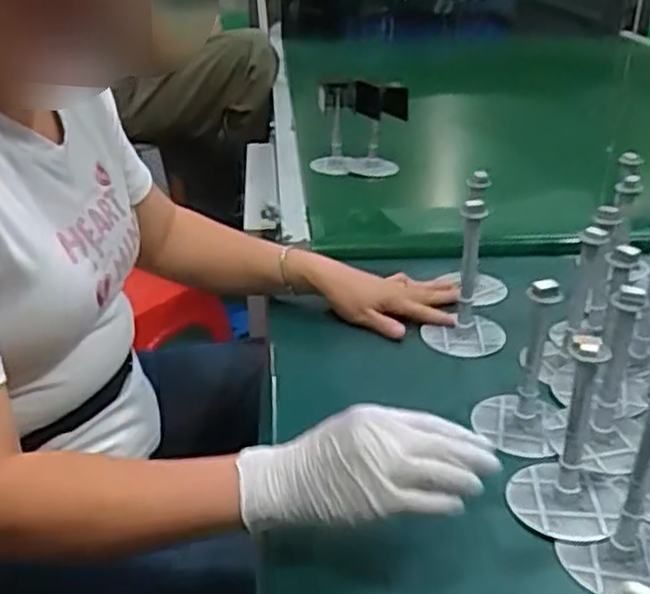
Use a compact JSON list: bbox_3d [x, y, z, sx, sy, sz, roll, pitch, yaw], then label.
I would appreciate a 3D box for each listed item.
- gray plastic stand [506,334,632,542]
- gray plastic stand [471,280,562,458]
[{"bbox_3d":[0.197,0.103,0.602,0.087,0.148,0.098,11,30,20],"label":"gray plastic stand"},{"bbox_3d":[0.180,0.059,0.684,0.083,0.148,0.074,8,29,15],"label":"gray plastic stand"}]

